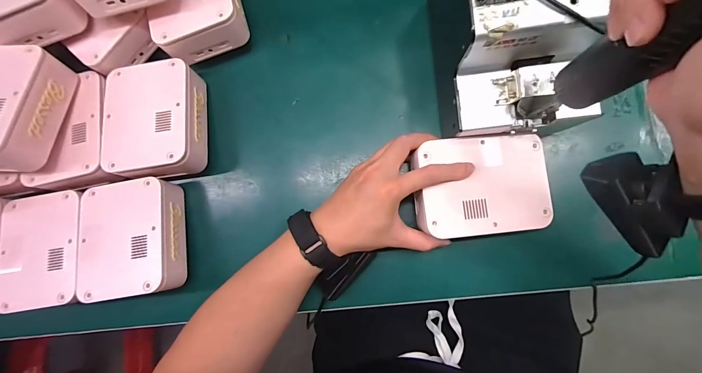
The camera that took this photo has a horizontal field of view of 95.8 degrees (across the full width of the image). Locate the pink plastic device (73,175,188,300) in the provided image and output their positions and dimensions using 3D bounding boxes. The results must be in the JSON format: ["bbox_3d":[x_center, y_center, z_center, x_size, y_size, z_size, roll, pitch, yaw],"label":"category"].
[{"bbox_3d":[-0.251,0.058,0.364,0.099,0.049,0.124,-8,82,5],"label":"pink plastic device"}]

